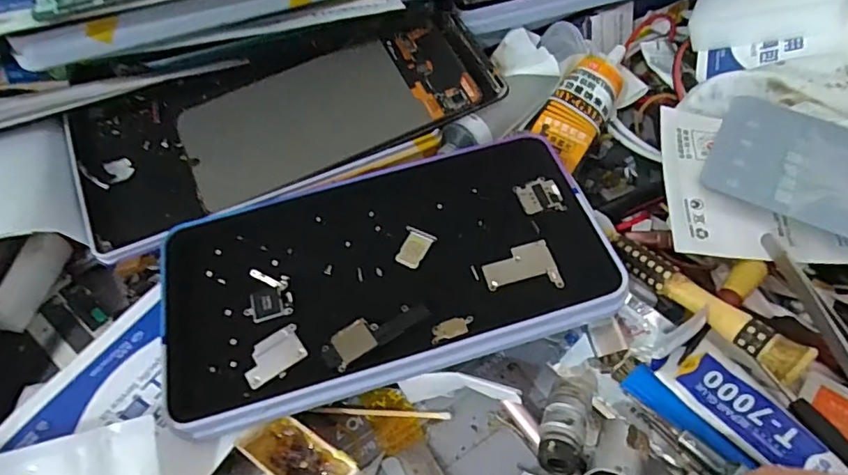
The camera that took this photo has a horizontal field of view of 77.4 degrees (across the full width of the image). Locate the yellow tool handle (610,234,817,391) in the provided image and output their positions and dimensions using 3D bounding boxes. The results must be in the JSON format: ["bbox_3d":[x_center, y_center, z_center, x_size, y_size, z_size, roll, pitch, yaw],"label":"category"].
[{"bbox_3d":[0.112,0.025,0.216,0.013,0.016,0.084,-33,56,-20],"label":"yellow tool handle"}]

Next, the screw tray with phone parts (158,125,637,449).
[{"bbox_3d":[-0.018,0.011,0.233,0.184,0.018,0.105,-14,52,-7],"label":"screw tray with phone parts"}]

